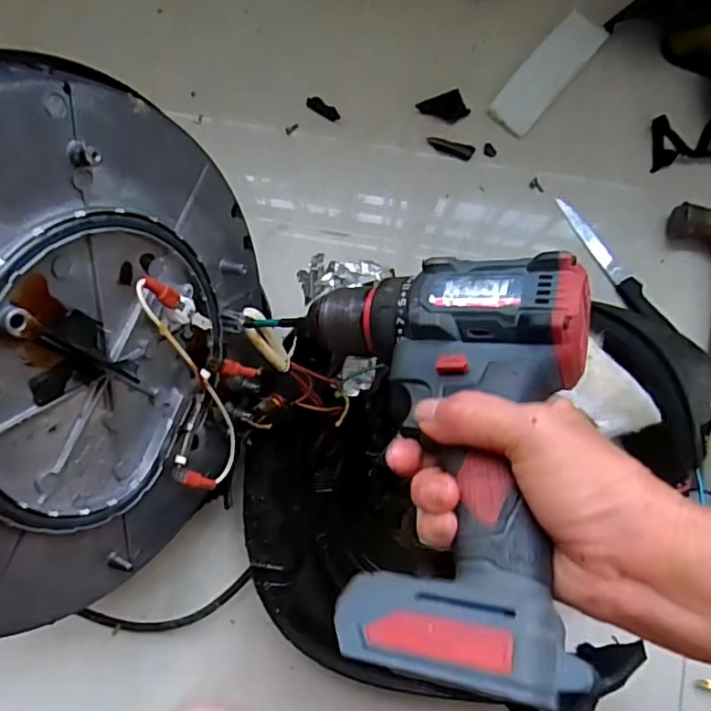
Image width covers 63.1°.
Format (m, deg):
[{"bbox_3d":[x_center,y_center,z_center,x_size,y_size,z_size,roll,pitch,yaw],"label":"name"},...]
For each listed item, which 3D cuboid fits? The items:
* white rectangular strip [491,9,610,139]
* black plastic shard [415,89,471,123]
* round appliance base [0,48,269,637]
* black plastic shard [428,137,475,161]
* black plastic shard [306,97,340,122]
[{"bbox_3d":[0.170,-0.251,0.514,0.041,0.011,0.120,40,86,4],"label":"white rectangular strip"},{"bbox_3d":[0.079,-0.218,0.508,0.044,0.015,0.022,-9,84,0],"label":"black plastic shard"},{"bbox_3d":[-0.128,0.000,0.286,0.035,0.224,0.255,13,109,26],"label":"round appliance base"},{"bbox_3d":[0.084,-0.183,0.511,0.041,0.004,0.014,15,85,2],"label":"black plastic shard"},{"bbox_3d":[-0.028,-0.219,0.514,0.032,0.004,0.012,30,84,1],"label":"black plastic shard"}]

